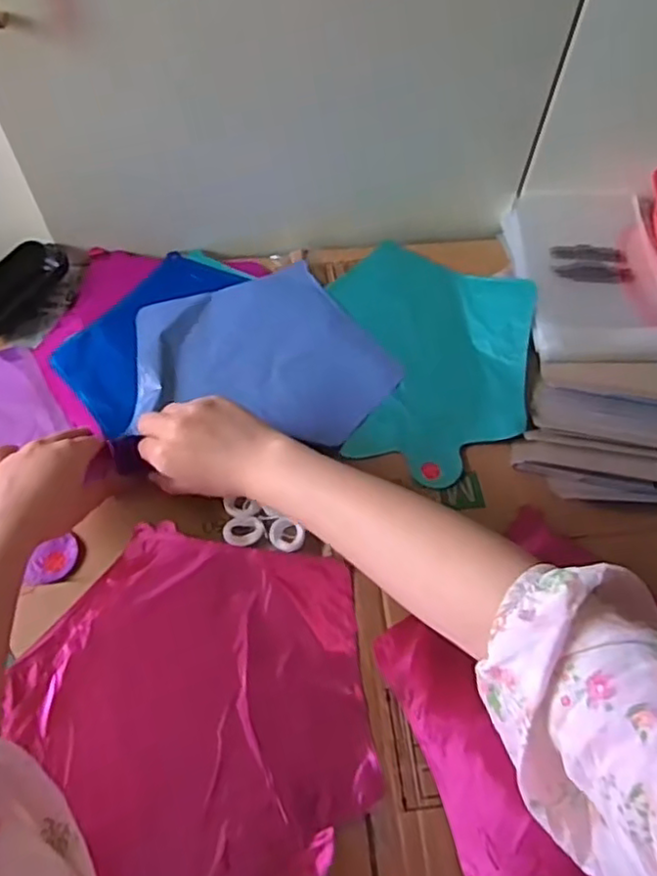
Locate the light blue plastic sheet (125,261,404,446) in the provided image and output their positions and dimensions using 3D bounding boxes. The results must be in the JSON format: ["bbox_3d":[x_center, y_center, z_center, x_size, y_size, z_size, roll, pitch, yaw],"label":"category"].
[{"bbox_3d":[-0.054,-0.079,0.592,0.224,0.011,0.179,4,62,0],"label":"light blue plastic sheet"}]

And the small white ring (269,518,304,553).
[{"bbox_3d":[-0.031,0.073,0.505,0.027,0.006,0.024,27,64,11],"label":"small white ring"}]

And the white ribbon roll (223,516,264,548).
[{"bbox_3d":[-0.064,0.070,0.504,0.030,0.004,0.023,-14,63,-10],"label":"white ribbon roll"}]

